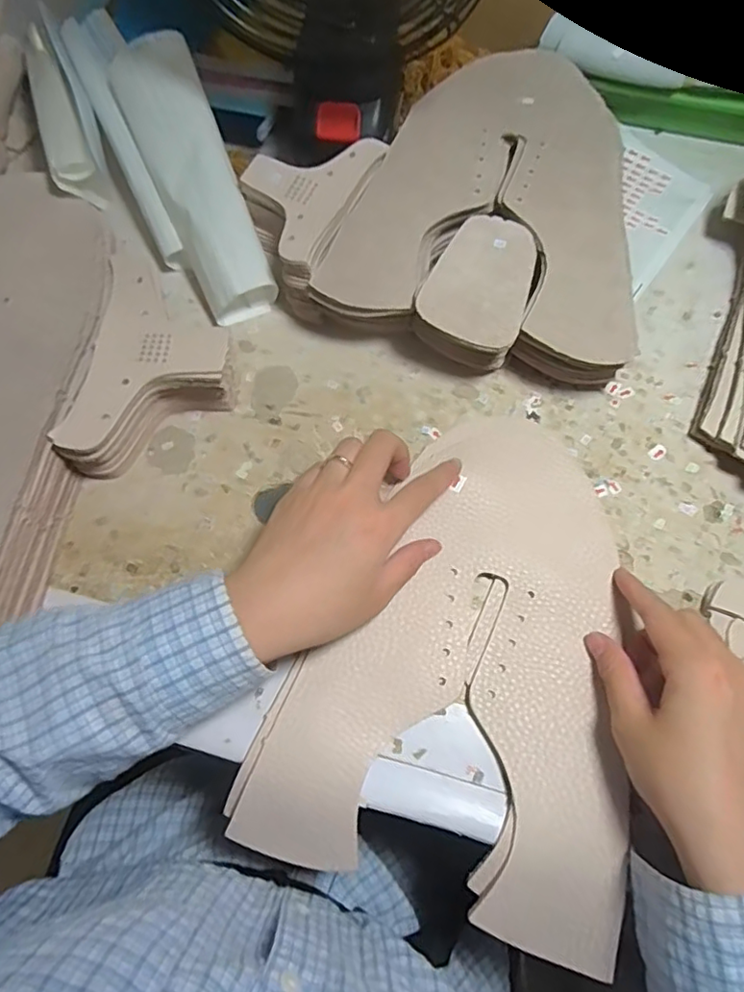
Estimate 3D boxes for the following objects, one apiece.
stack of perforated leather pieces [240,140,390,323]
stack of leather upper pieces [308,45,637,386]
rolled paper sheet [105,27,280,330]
[{"bbox_3d":[-0.049,-0.194,0.408,0.080,0.055,0.126,22,71,9],"label":"stack of perforated leather pieces"},{"bbox_3d":[0.095,-0.198,0.407,0.188,0.056,0.250,18,70,7],"label":"stack of leather upper pieces"},{"bbox_3d":[-0.125,-0.225,0.404,0.052,0.033,0.205,-22,85,-7],"label":"rolled paper sheet"}]

